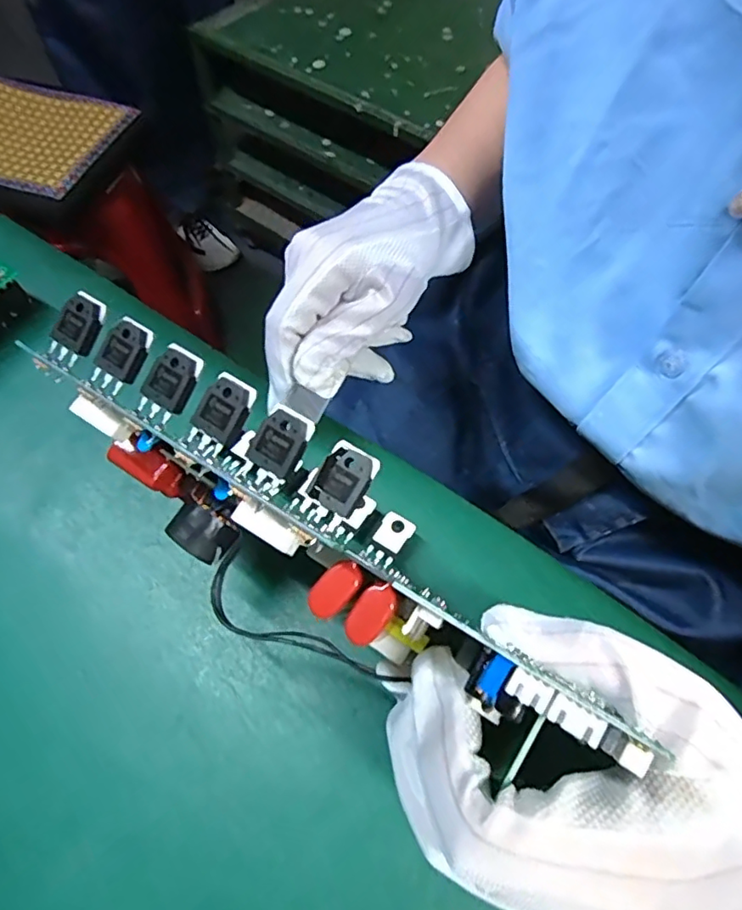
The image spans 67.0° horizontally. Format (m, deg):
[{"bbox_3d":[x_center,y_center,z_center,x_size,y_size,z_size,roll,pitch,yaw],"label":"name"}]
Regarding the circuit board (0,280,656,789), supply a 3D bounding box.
[{"bbox_3d":[-0.026,0.032,0.195,0.218,0.089,0.050,33,65,19],"label":"circuit board"}]

